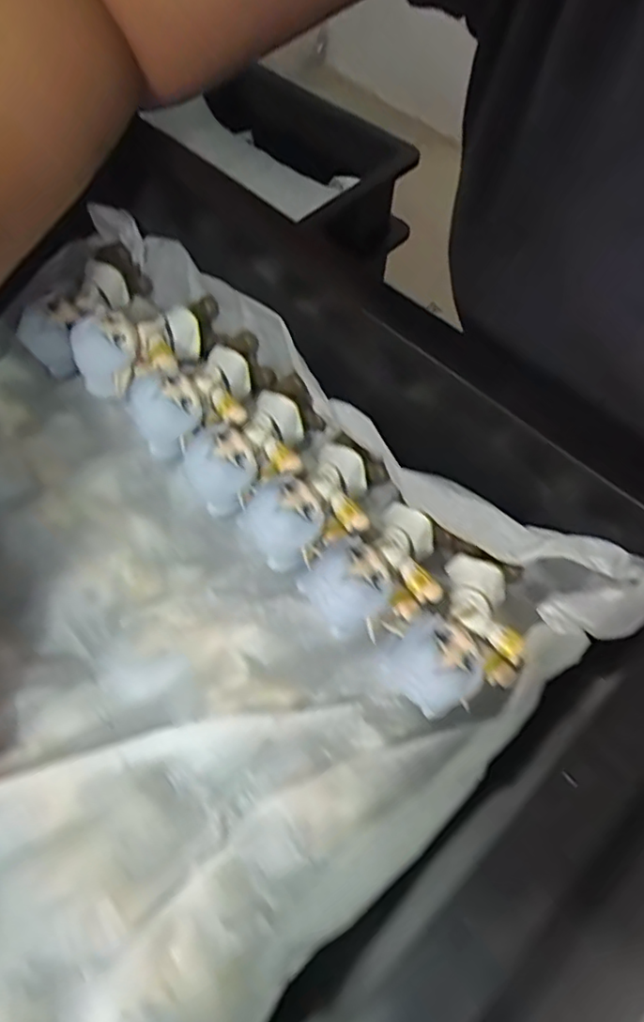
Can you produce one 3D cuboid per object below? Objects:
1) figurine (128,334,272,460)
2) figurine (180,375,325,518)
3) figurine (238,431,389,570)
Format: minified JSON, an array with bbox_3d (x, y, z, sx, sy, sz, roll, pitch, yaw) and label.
[{"bbox_3d":[-0.046,-0.047,0.250,0.040,0.029,0.065,34,53,16],"label":"figurine"},{"bbox_3d":[-0.023,-0.027,0.235,0.034,0.025,0.064,34,68,16],"label":"figurine"},{"bbox_3d":[0.002,-0.004,0.225,0.034,0.024,0.063,39,54,18],"label":"figurine"}]

